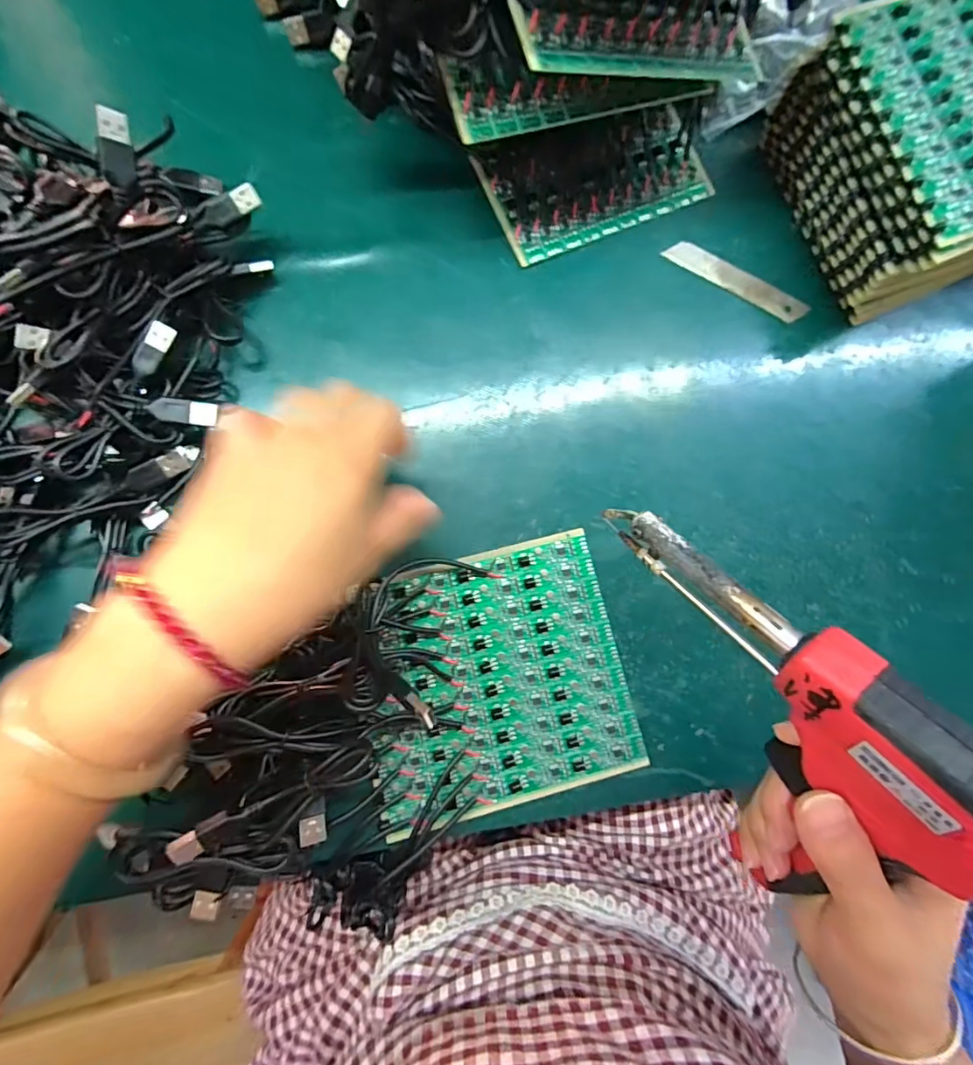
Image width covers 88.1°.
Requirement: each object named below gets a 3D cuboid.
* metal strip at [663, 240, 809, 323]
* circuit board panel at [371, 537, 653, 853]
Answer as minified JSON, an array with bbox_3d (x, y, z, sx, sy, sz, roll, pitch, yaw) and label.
[{"bbox_3d":[0.166,-0.167,0.333,0.101,0.004,0.017,26,82,-1],"label":"metal strip"},{"bbox_3d":[0.006,0.085,0.293,0.146,0.005,0.138,-14,84,-6],"label":"circuit board panel"}]

